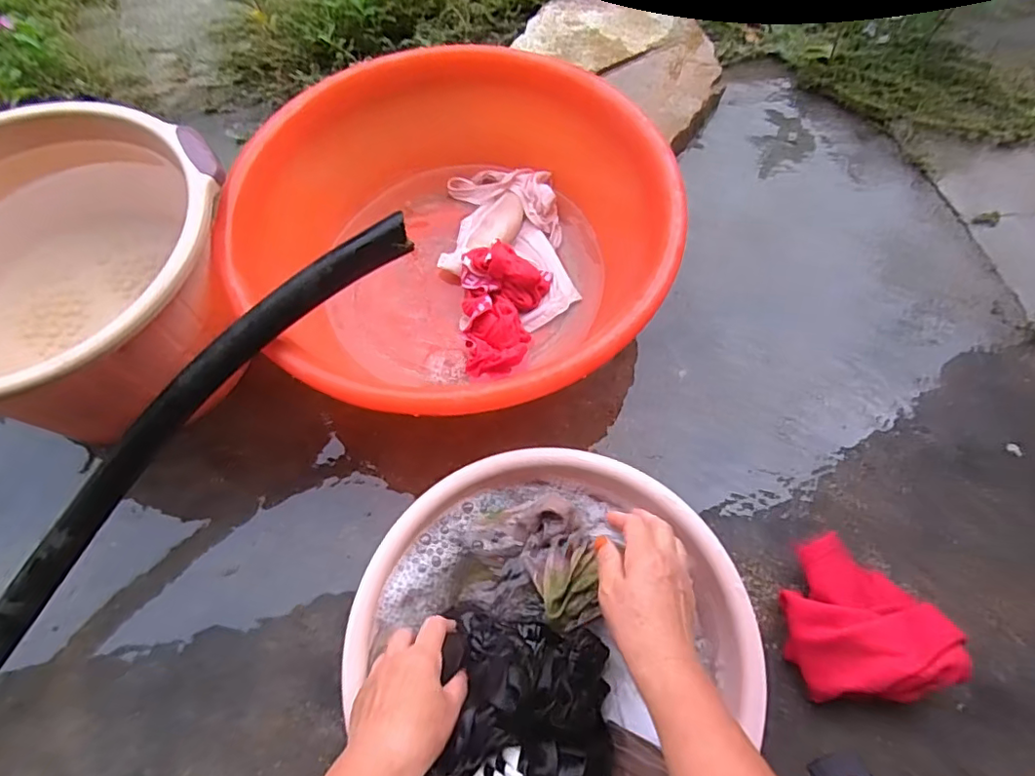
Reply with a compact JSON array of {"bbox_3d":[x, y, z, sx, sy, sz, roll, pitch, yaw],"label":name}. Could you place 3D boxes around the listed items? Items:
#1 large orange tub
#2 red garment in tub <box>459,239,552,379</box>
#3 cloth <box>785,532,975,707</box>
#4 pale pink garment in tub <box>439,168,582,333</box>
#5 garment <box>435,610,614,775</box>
[{"bbox_3d":[-0.071,-0.181,0.720,0.508,0.193,0.505,0,63,0],"label":"large orange tub"},{"bbox_3d":[-0.021,-0.105,0.726,0.112,0.060,0.171,4,67,3],"label":"red garment in tub"},{"bbox_3d":[0.346,0.230,0.573,0.139,0.089,0.149,-2,67,0],"label":"cloth"},{"bbox_3d":[-0.018,-0.208,0.805,0.174,0.036,0.269,-9,63,-4],"label":"pale pink garment in tub"},{"bbox_3d":[0.007,0.261,0.437,0.132,0.089,0.147,7,63,4],"label":"garment"}]

